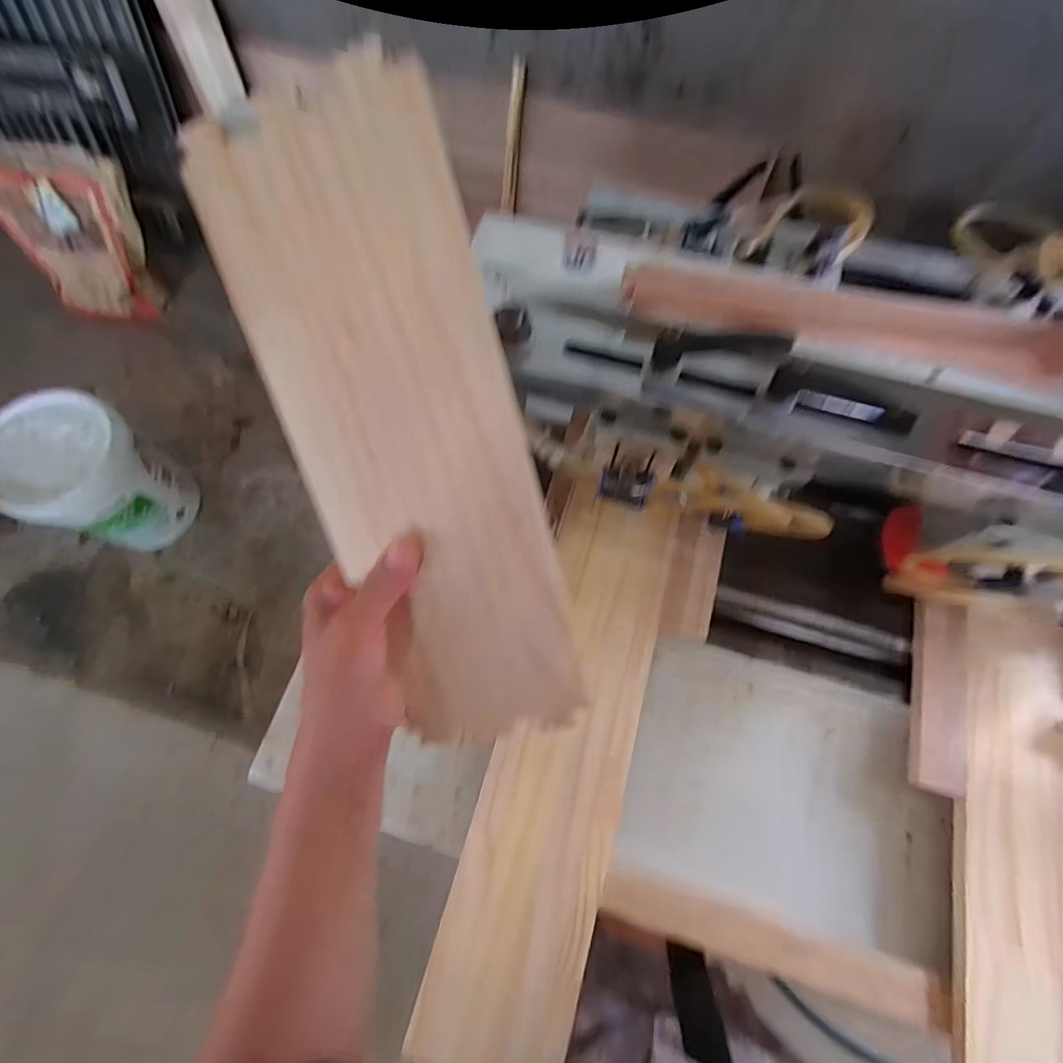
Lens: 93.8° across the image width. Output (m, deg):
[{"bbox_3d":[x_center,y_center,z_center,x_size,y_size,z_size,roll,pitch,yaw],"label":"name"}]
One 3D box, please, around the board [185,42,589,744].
[{"bbox_3d":[-0.060,-0.035,0.263,0.116,0.011,0.330,-12,107,11],"label":"board"}]

